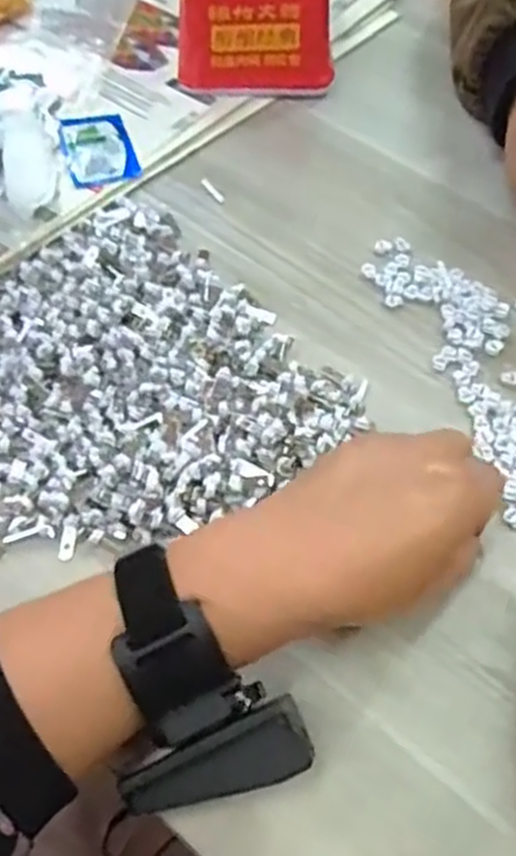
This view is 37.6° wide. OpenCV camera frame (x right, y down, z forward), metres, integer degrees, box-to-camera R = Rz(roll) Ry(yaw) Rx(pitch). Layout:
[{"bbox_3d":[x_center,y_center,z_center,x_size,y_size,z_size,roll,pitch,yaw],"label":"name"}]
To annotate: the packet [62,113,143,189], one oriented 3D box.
[{"bbox_3d":[-0.108,-0.190,0.511,0.045,0.004,0.067,-16,61,-14],"label":"packet"}]

